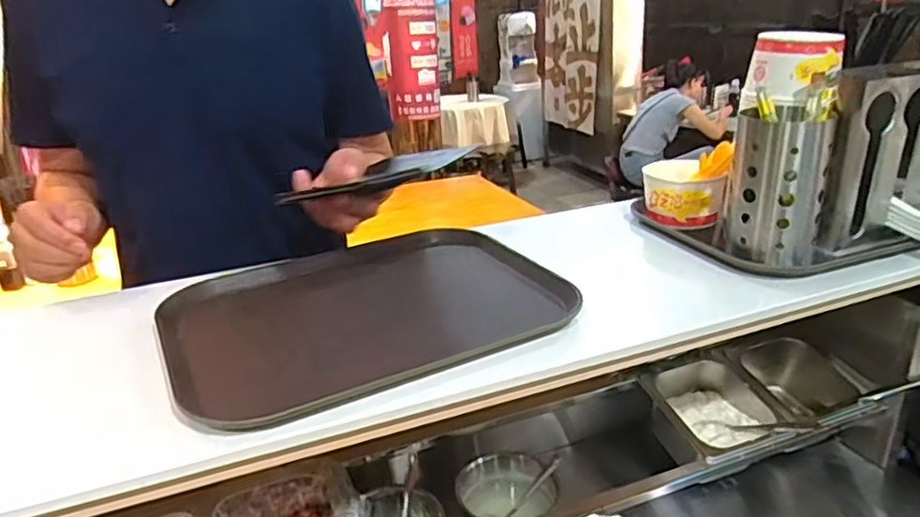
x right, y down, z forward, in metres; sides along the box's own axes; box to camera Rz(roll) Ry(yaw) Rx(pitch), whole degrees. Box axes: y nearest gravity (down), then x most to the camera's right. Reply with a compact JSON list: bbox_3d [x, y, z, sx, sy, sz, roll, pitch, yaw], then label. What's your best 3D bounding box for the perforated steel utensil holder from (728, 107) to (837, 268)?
[{"bbox_3d":[0.379,-0.086,0.762,0.102,0.164,0.095,9,25,28],"label":"perforated steel utensil holder"}]

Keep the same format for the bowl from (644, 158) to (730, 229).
[{"bbox_3d":[0.312,-0.089,0.903,0.103,0.072,0.103,3,23,14],"label":"bowl"}]

